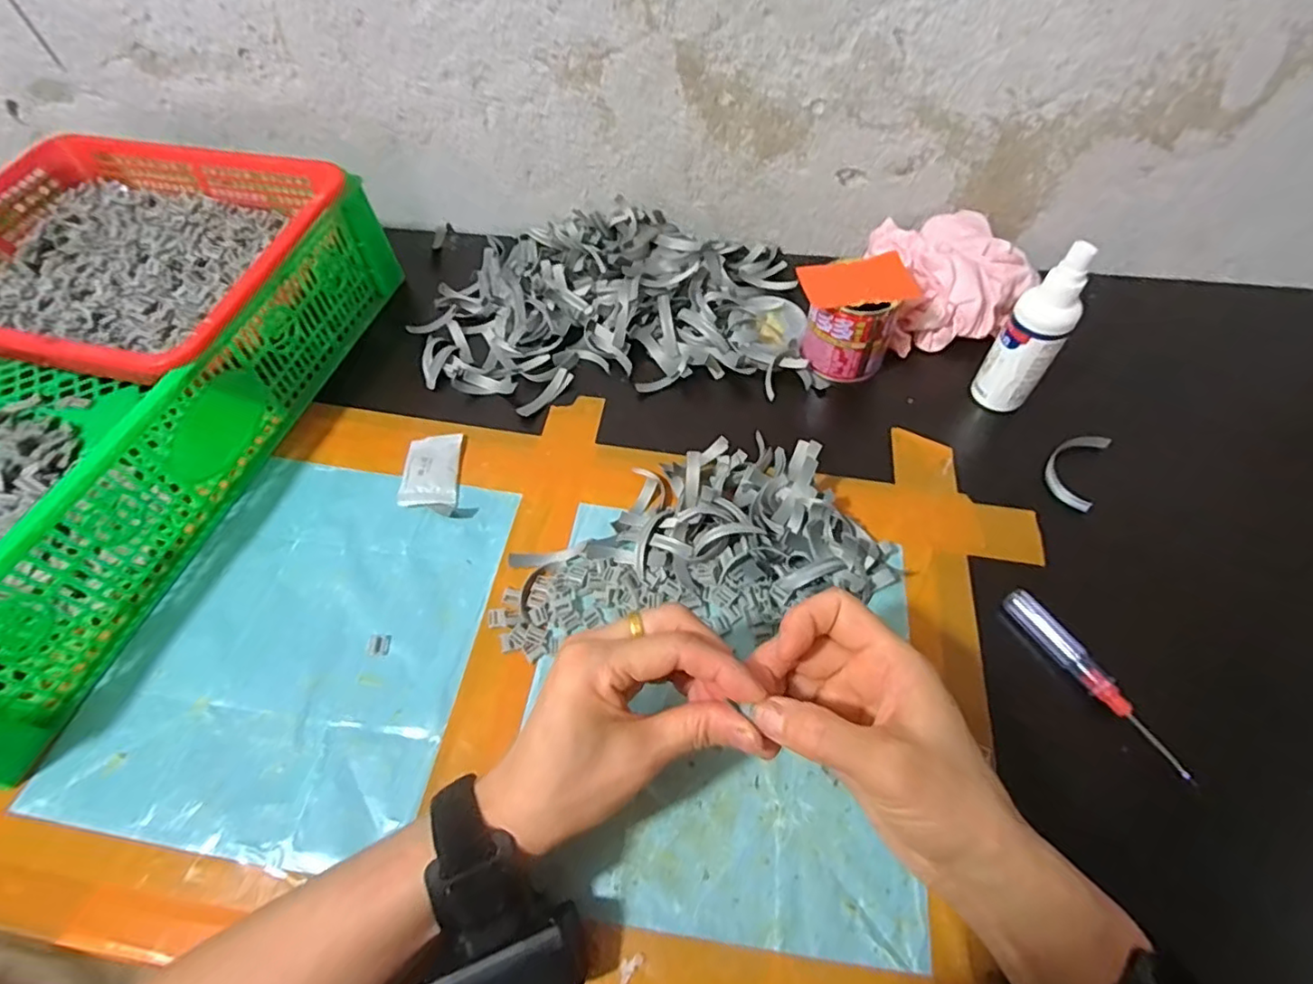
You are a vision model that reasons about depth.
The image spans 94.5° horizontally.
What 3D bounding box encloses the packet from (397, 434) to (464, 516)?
[{"bbox_3d":[-0.165,-0.013,0.446,0.038,0.010,0.070,-6,55,-1],"label":"packet"}]

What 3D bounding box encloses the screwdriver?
[{"bbox_3d":[0.249,0.107,0.349,0.015,0.013,0.118,-25,58,-14],"label":"screwdriver"}]

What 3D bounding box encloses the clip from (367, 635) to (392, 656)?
[{"bbox_3d":[-0.172,0.095,0.376,0.013,0.004,0.013,-4,55,0],"label":"clip"}]

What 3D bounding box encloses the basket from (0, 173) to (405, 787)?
[{"bbox_3d":[-0.440,-0.071,0.443,0.282,0.109,0.457,10,56,9],"label":"basket"}]

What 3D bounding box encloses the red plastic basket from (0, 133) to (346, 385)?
[{"bbox_3d":[-0.417,-0.187,0.489,0.309,0.077,0.256,12,57,11],"label":"red plastic basket"}]

